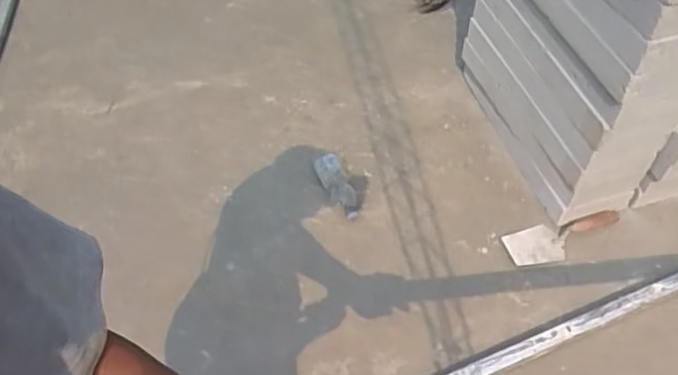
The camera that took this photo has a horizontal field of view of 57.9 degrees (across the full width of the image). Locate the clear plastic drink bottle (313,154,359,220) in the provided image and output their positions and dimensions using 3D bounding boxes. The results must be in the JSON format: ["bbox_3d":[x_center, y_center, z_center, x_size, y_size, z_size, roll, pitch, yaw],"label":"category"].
[{"bbox_3d":[-0.005,-0.006,1.640,0.062,0.050,0.214,-26,71,-16],"label":"clear plastic drink bottle"}]

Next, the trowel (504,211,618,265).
[{"bbox_3d":[0.565,0.124,1.528,0.301,0.063,0.104,-7,52,-3],"label":"trowel"}]

